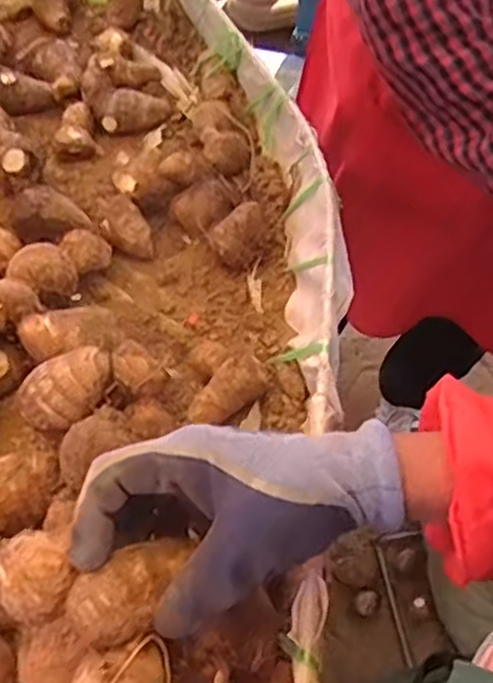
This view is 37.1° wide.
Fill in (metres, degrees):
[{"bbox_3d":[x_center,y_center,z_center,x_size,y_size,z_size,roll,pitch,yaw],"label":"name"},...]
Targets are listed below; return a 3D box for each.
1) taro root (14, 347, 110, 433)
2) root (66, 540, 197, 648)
[{"bbox_3d":[-0.114,0.031,0.471,0.062,0.031,0.038,-39,66,-20],"label":"taro root"},{"bbox_3d":[-0.050,0.112,0.334,0.060,0.027,0.034,-30,63,-17],"label":"root"}]

